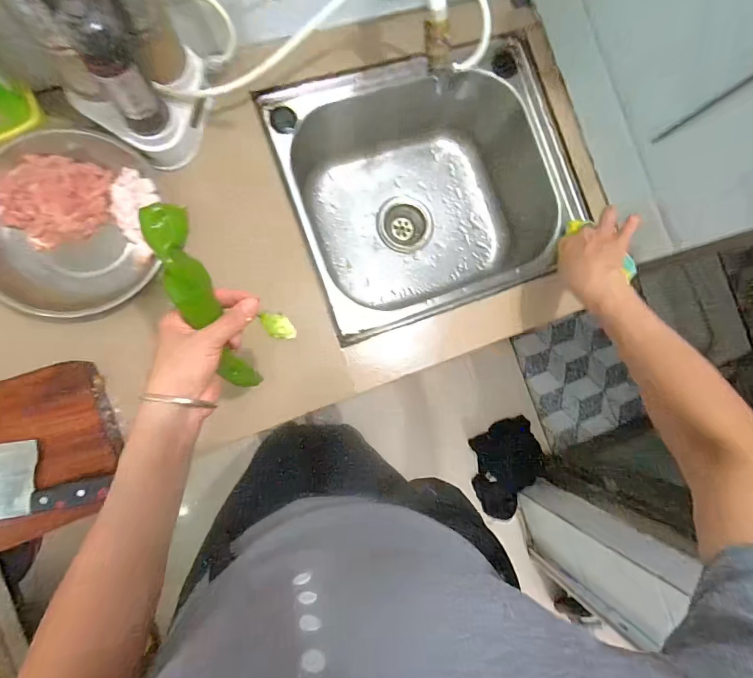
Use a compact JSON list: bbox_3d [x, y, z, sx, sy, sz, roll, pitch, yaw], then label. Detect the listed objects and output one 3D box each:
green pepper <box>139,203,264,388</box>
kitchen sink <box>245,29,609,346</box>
[{"bbox_3d":[-0.154,-0.026,0.367,0.033,0.038,0.188,-22,126,-10],"label":"green pepper"},{"bbox_3d":[0.075,-0.237,0.683,0.425,0.218,0.371,-21,90,-10],"label":"kitchen sink"}]

